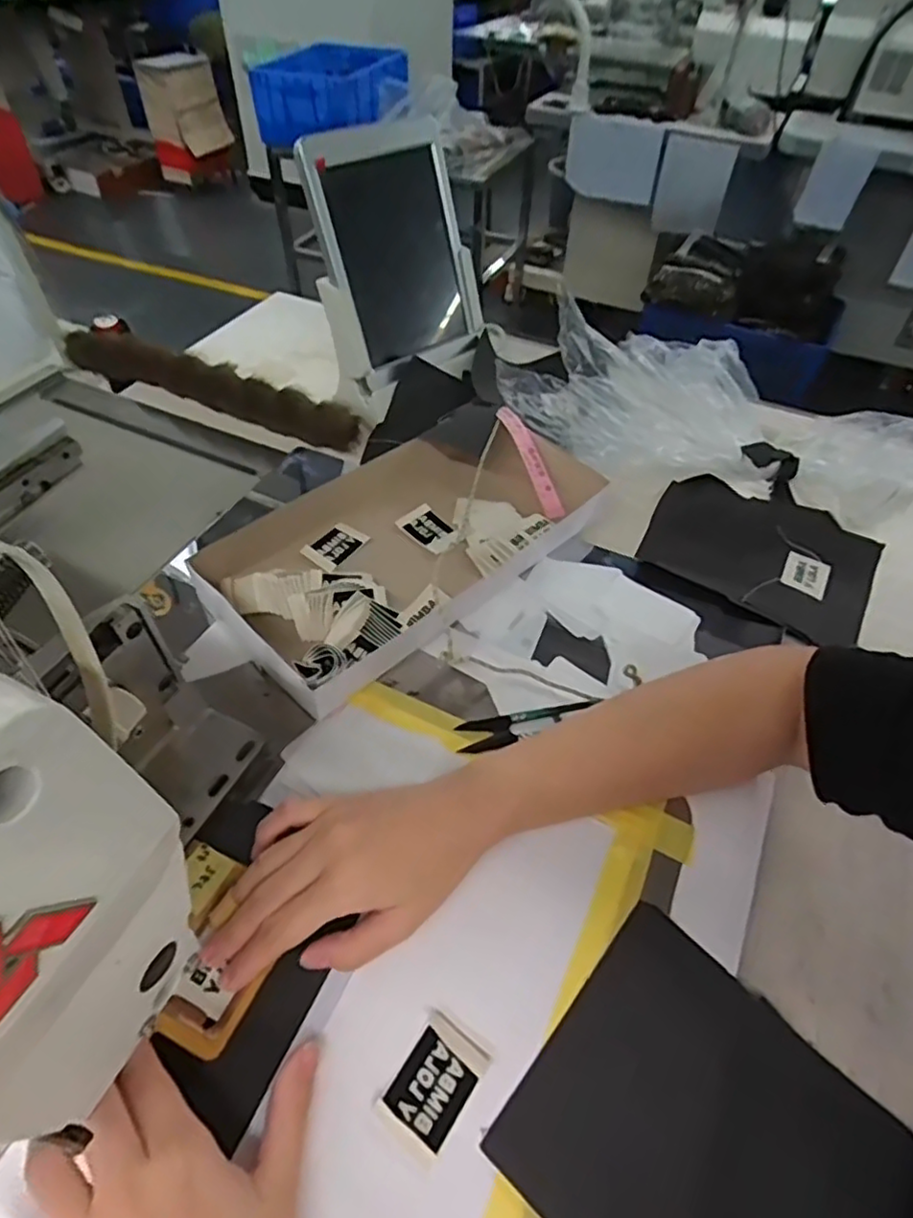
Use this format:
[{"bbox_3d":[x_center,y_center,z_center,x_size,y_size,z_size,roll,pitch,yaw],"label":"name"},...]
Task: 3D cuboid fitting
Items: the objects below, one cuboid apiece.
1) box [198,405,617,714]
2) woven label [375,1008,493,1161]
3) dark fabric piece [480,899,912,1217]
[{"bbox_3d":[-0.043,-0.064,0.522,0.321,0.040,0.183,-35,60,-28],"label":"box"},{"bbox_3d":[-0.010,0.220,0.303,0.033,0.006,0.048,31,55,20],"label":"woven label"},{"bbox_3d":[0.118,0.253,0.301,0.164,0.024,0.150,36,57,24],"label":"dark fabric piece"}]

